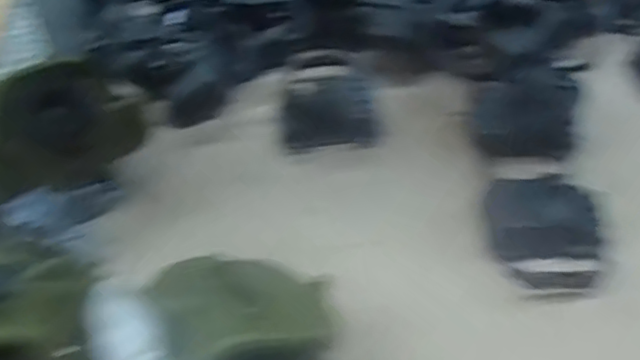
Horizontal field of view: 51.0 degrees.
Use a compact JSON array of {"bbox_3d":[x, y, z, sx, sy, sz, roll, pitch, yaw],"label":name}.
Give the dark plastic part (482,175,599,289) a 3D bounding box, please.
[{"bbox_3d":[0.126,0.028,0.377,0.058,0.026,0.078,-3,49,2],"label":"dark plastic part"}]

